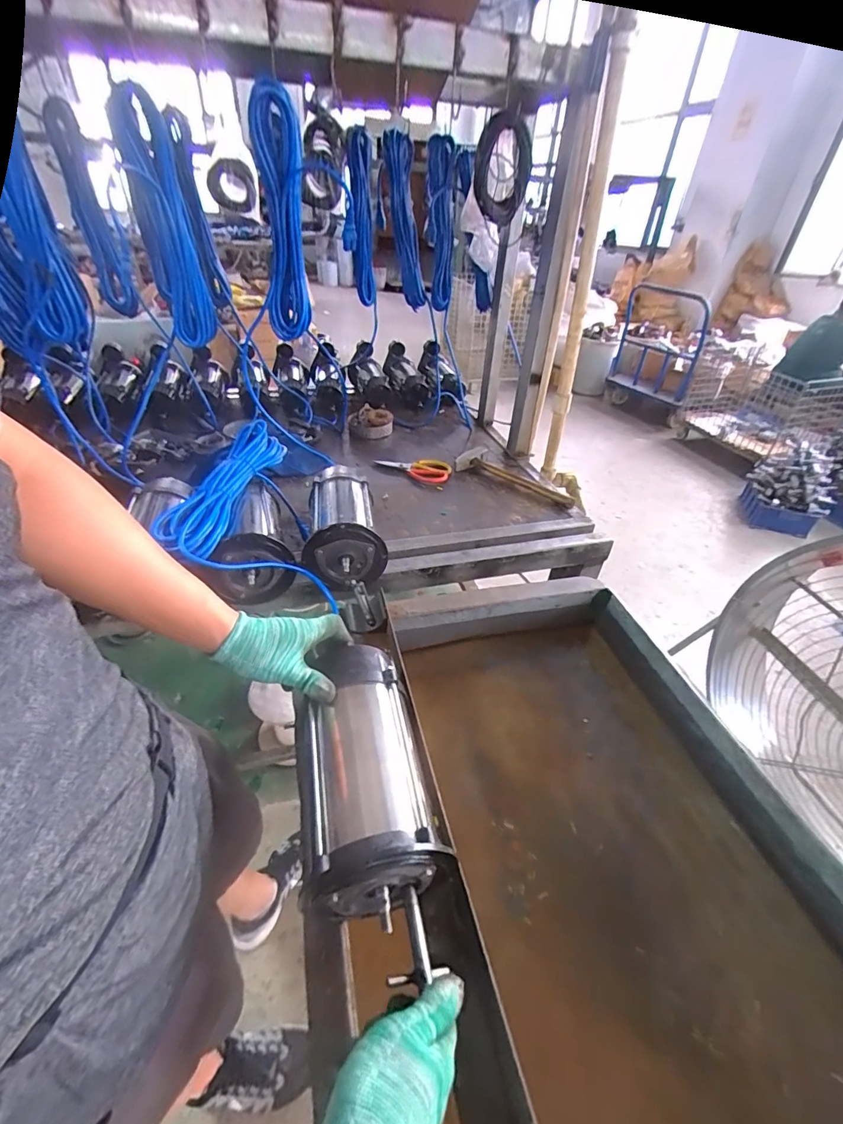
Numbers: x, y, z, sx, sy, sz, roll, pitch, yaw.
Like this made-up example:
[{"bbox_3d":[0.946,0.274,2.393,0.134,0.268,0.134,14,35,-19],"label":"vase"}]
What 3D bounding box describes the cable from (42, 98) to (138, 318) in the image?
[{"bbox_3d":[-0.697,-0.730,0.969,0.078,0.348,0.077,-19,44,-25],"label":"cable"}]

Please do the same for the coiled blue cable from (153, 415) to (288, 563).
[{"bbox_3d":[-0.347,-0.133,0.798,0.087,0.073,0.360,8,39,6],"label":"coiled blue cable"}]

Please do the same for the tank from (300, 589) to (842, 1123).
[{"bbox_3d":[0.169,0.368,0.589,0.601,0.231,0.723,-12,40,-14],"label":"tank"}]

